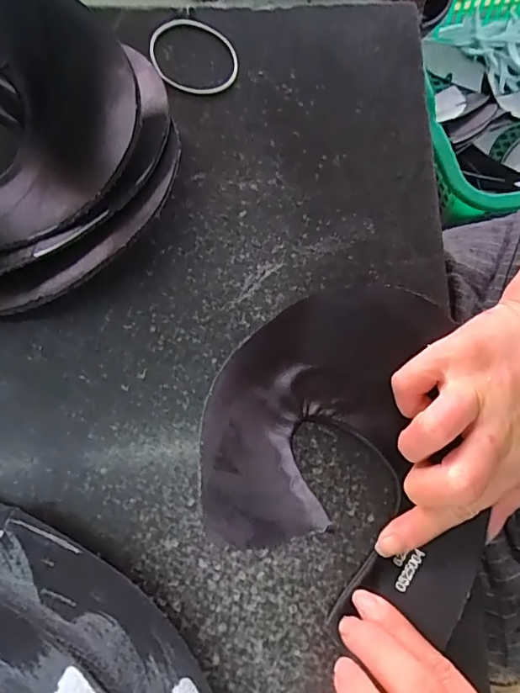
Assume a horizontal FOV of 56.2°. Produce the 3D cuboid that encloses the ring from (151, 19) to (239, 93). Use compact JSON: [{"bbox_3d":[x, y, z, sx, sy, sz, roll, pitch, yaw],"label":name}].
[{"bbox_3d":[-0.040,-0.182,0.301,0.053,0.006,0.053,0,77,-1],"label":"ring"}]

